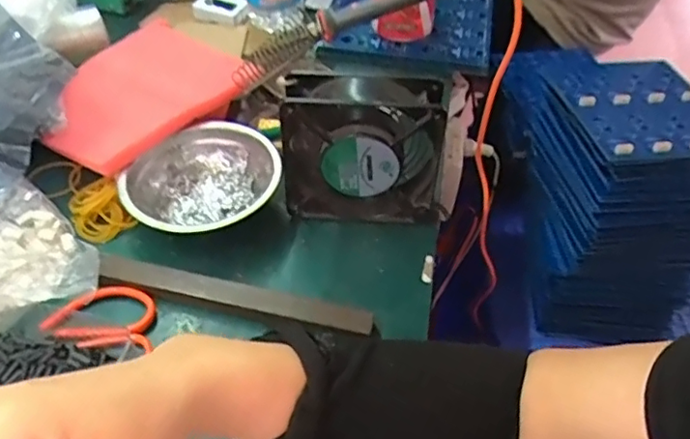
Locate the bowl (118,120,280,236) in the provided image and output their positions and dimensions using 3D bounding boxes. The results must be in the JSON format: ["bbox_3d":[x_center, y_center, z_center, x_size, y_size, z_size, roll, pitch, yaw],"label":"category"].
[{"bbox_3d":[-0.123,-0.033,0.504,0.124,0.038,0.103,-24,53,-23],"label":"bowl"}]

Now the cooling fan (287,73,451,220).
[{"bbox_3d":[0.016,-0.058,0.480,0.125,0.120,0.056,4,48,0],"label":"cooling fan"}]

